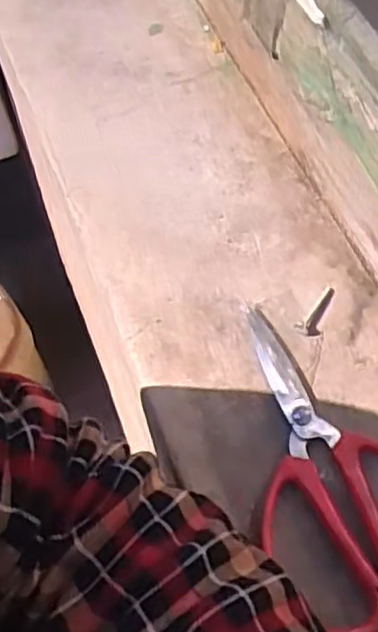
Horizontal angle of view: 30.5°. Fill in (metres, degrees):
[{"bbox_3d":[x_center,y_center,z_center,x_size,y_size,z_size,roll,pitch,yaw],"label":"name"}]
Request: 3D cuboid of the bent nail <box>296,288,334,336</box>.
[{"bbox_3d":[0.063,-0.002,0.334,0.011,0.004,0.030,33,66,17],"label":"bent nail"}]

